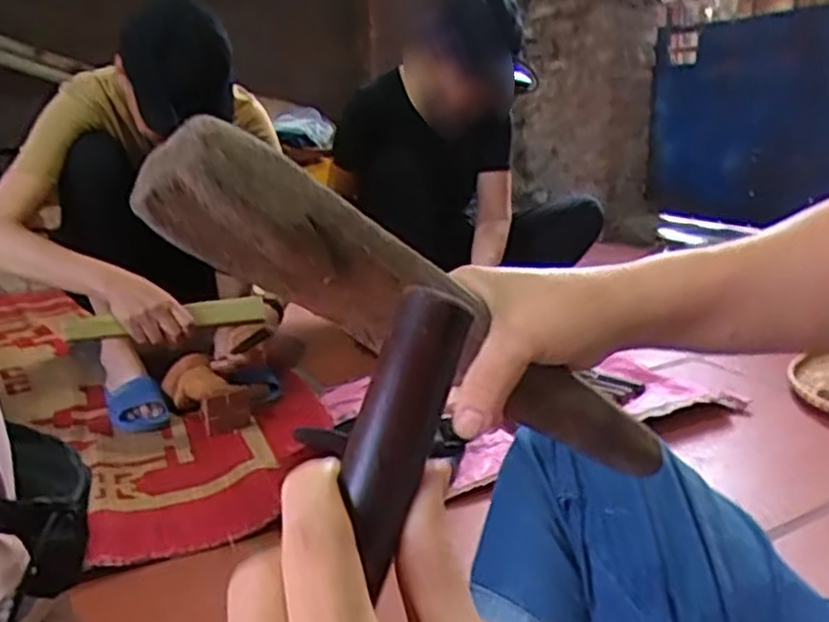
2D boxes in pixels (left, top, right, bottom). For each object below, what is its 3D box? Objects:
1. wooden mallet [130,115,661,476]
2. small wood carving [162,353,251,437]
[{"bbox_3d":[0.023,0.016,0.360,0.322,0.046,0.038,33,-9,-37],"label":"wooden mallet"},{"bbox_3d":[-0.349,0.138,1.295,0.093,0.093,0.171,-12,18,-37],"label":"small wood carving"}]

